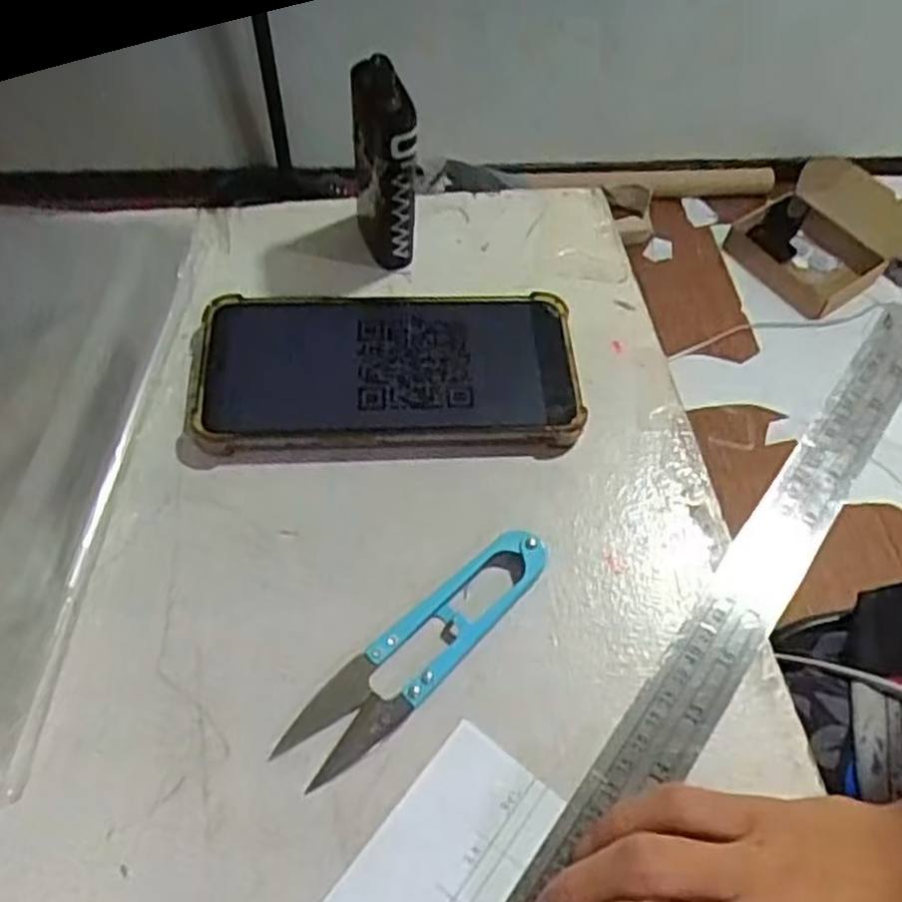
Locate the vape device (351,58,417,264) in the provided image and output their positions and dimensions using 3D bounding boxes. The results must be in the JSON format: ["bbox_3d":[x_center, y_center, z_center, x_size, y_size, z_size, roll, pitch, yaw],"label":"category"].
[{"bbox_3d":[-0.031,-0.129,0.359,0.026,0.097,0.038,-3,58,-5],"label":"vape device"}]

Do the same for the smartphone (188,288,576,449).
[{"bbox_3d":[-0.028,-0.037,0.351,0.165,0.016,0.076,-2,58,-4],"label":"smartphone"}]

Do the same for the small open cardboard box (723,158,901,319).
[{"bbox_3d":[0.831,-0.480,1.733,0.437,0.090,0.299,-35,66,-23],"label":"small open cardboard box"}]

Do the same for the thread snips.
[{"bbox_3d":[-0.010,0.072,0.291,0.118,0.009,0.026,-39,68,-23],"label":"thread snips"}]

